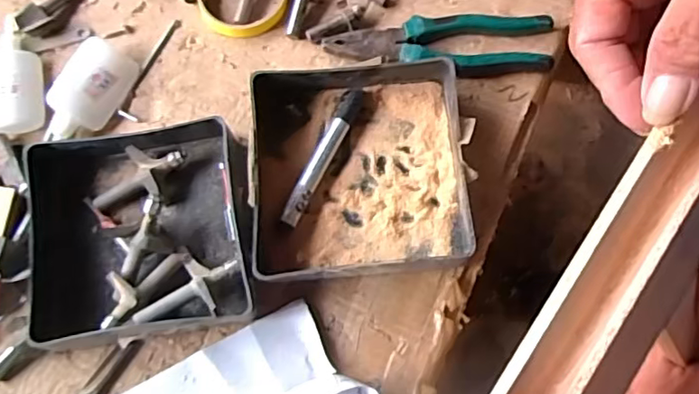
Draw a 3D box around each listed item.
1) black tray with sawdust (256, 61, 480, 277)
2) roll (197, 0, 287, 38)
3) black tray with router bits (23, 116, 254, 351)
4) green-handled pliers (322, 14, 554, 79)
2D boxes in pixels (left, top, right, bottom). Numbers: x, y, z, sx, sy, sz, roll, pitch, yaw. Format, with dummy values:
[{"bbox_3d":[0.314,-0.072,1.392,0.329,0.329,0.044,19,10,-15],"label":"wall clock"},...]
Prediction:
[{"bbox_3d":[0.007,-0.027,0.479,0.166,0.043,0.176,-4,75,-1],"label":"black tray with sawdust"},{"bbox_3d":[-0.098,-0.187,0.537,0.082,0.016,0.084,0,75,0],"label":"roll"},{"bbox_3d":[-0.168,0.025,0.469,0.174,0.043,0.170,-9,75,-2],"label":"black tray with router bits"},{"bbox_3d":[0.082,-0.133,0.519,0.195,0.019,0.056,-5,75,-1],"label":"green-handled pliers"}]

